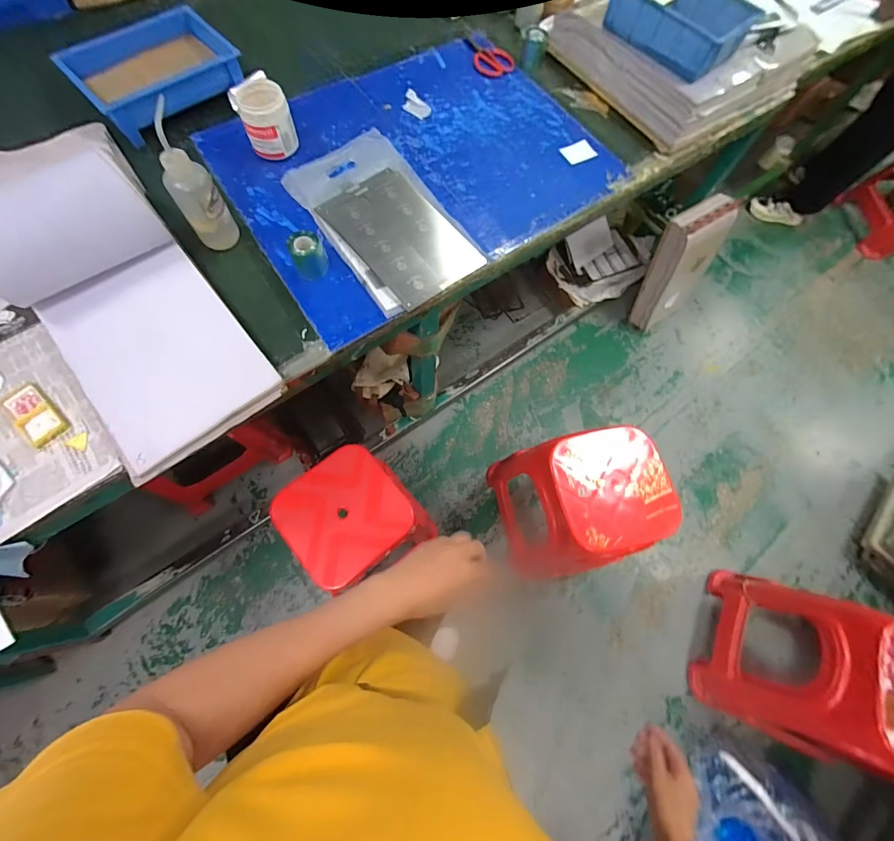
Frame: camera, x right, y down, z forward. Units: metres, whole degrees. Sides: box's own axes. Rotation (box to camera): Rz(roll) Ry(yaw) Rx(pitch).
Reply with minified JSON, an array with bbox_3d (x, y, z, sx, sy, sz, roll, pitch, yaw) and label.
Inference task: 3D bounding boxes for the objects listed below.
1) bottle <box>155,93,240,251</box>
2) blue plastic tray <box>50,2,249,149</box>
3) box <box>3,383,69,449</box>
[{"bbox_3d":[-0.447,-0.404,0.694,0.078,0.215,0.074,-36,76,-12],"label":"bottle"},{"bbox_3d":[-0.645,-0.791,0.887,0.322,0.108,0.229,-41,78,-16],"label":"blue plastic tray"},{"bbox_3d":[-0.690,-0.010,0.653,0.122,0.010,0.052,44,59,10],"label":"box"}]

